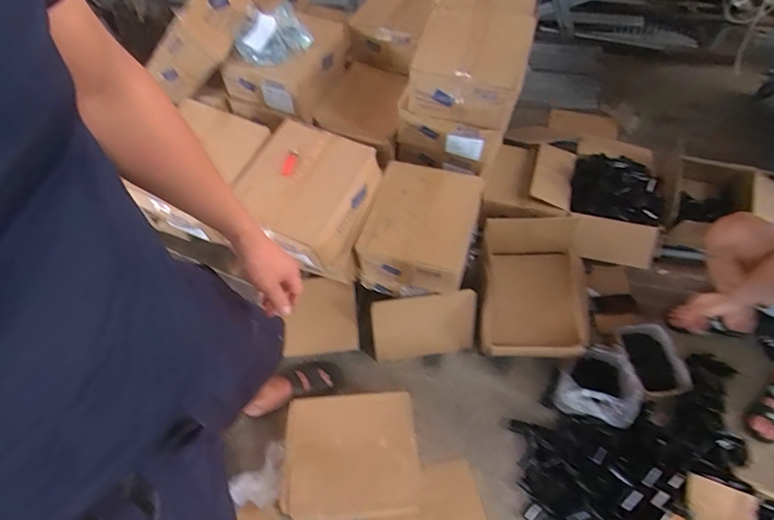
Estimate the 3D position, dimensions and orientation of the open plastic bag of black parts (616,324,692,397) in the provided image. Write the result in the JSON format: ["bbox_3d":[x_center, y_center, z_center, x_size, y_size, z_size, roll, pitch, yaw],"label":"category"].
[{"bbox_3d":[0.820,0.315,1.361,0.190,0.069,0.220,-7,56,-4],"label":"open plastic bag of black parts"}]

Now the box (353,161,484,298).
[{"bbox_3d":[0.093,-0.080,1.232,0.269,0.191,0.322,14,57,10],"label":"box"}]

